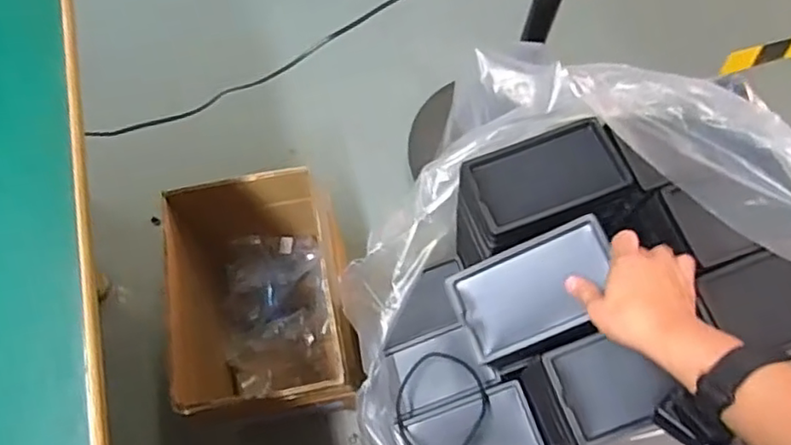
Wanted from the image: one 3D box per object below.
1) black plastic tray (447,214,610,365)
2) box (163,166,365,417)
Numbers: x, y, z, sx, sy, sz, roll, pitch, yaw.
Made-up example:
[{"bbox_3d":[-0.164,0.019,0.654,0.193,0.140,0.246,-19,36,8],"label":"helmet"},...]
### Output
[{"bbox_3d":[0.137,0.065,0.612,0.156,0.012,0.093,-26,74,12],"label":"black plastic tray"},{"bbox_3d":[-0.185,0.136,0.982,0.250,0.316,0.303,-6,70,-1],"label":"box"}]

